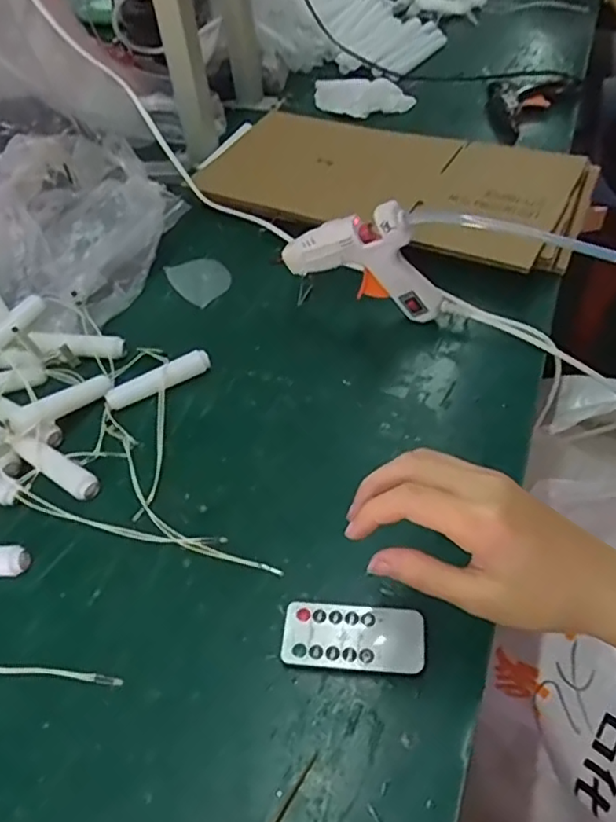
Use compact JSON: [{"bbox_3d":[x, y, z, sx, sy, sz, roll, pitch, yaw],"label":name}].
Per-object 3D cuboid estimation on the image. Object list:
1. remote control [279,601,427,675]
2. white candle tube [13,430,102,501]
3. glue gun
[{"bbox_3d":[0.027,0.136,0.372,0.085,0.011,0.037,3,50,8],"label":"remote control"},{"bbox_3d":[-0.189,0.041,0.466,0.075,0.023,0.020,27,57,25],"label":"white candle tube"},{"bbox_3d":[0.047,-0.126,0.530,0.136,0.107,0.024,10,52,15],"label":"glue gun"}]

